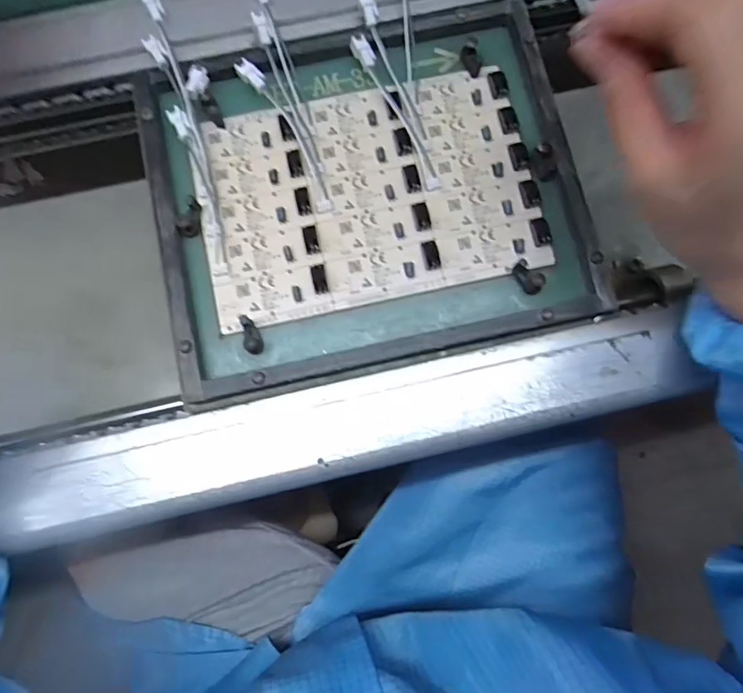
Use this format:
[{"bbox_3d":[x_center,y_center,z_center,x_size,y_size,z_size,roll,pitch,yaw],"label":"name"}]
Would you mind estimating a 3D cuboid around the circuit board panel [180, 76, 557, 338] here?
[{"bbox_3d":[-0.002,-0.089,0.284,0.190,0.014,0.124,-12,77,-1],"label":"circuit board panel"}]

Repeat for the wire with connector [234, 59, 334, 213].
[{"bbox_3d":[-0.049,-0.122,0.287,0.015,0.014,0.097,-30,93,-5],"label":"wire with connector"}]

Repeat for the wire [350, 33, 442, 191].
[{"bbox_3d":[0.014,-0.137,0.282,0.013,0.019,0.097,-26,78,-4],"label":"wire"}]

